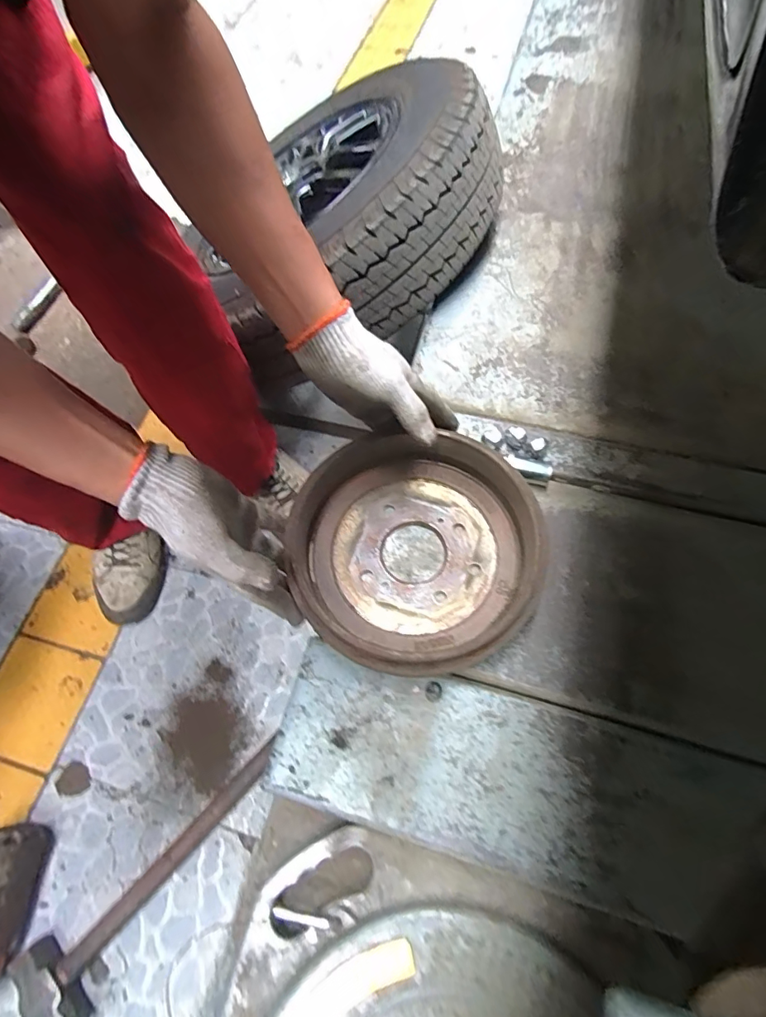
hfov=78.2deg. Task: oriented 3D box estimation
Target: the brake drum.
[{"bbox_3d":[0.030,0.039,0.488,0.240,0.067,0.243,-1,61,1],"label":"brake drum"}]

